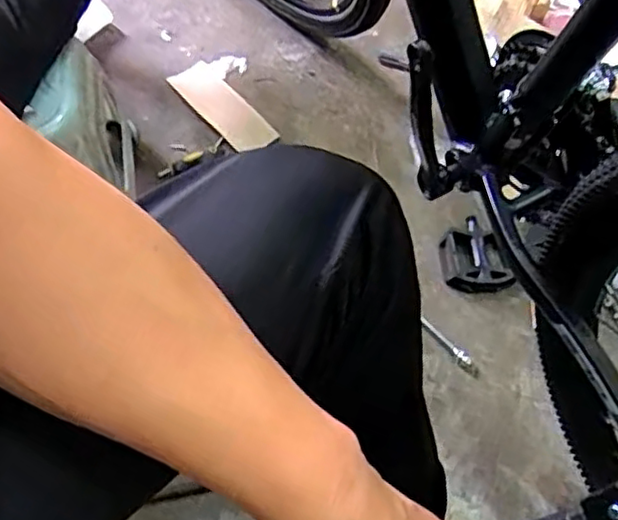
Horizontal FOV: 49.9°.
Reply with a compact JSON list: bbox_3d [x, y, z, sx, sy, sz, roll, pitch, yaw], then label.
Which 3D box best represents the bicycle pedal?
[{"bbox_3d":[0.219,-0.008,0.899,0.083,0.029,0.110,-3,57,-5],"label":"bicycle pedal"}]

